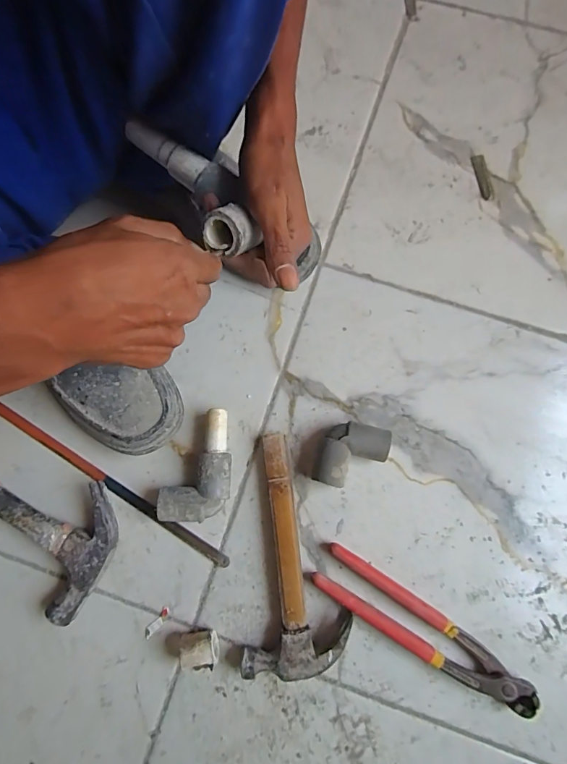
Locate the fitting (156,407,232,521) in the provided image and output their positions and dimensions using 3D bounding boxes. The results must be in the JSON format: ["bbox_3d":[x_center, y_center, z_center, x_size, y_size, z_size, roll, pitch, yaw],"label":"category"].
[{"bbox_3d":[-0.086,0.084,0.418,0.066,0.033,0.109,2,79,2],"label":"fitting"}]

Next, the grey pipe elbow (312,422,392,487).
[{"bbox_3d":[0.069,0.075,0.415,0.062,0.034,0.066,16,80,4],"label":"grey pipe elbow"}]

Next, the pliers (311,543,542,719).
[{"bbox_3d":[0.131,0.236,0.390,0.219,0.019,0.046,33,81,7],"label":"pliers"}]

